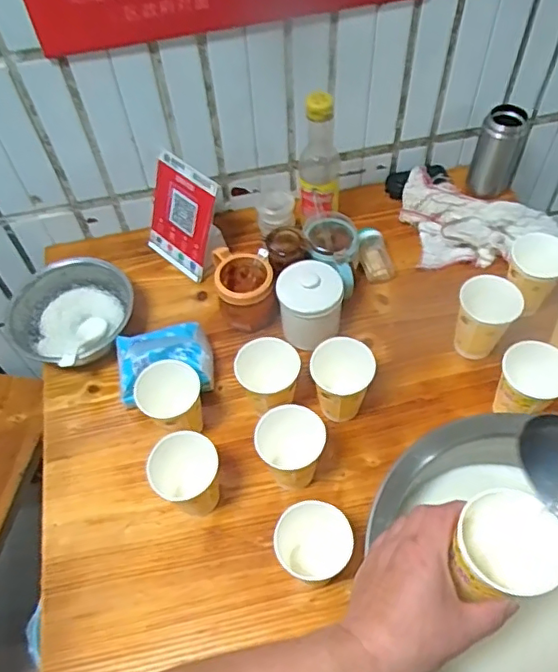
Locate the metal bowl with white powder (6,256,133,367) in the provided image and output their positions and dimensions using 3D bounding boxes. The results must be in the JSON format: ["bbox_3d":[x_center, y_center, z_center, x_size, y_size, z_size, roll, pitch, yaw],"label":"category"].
[{"bbox_3d":[-0.303,-0.031,0.852,0.161,0.092,0.170,-1,57,2],"label":"metal bowl with white powder"}]

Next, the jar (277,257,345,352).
[{"bbox_3d":[0.040,-0.048,0.801,0.086,0.108,0.092,-1,57,2],"label":"jar"}]

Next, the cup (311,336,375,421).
[{"bbox_3d":[0.078,0.060,0.734,0.077,0.108,0.075,-1,57,2],"label":"cup"}]

